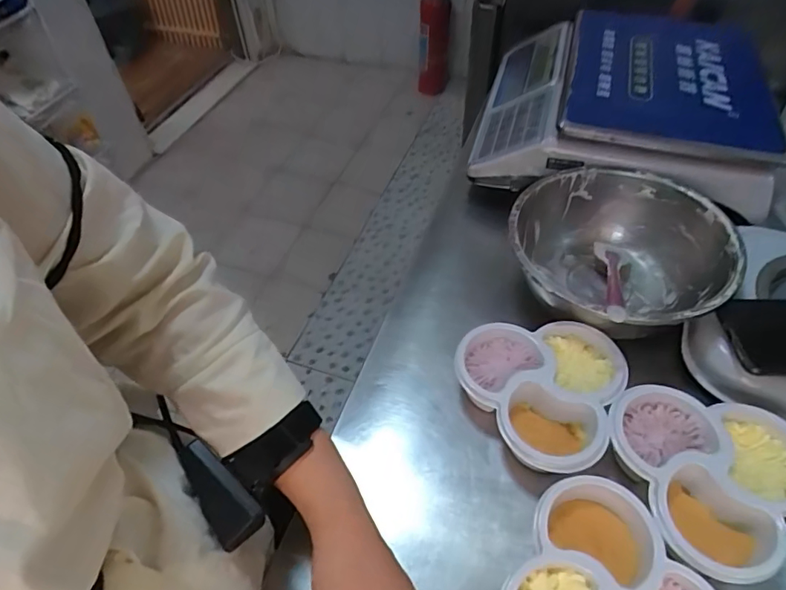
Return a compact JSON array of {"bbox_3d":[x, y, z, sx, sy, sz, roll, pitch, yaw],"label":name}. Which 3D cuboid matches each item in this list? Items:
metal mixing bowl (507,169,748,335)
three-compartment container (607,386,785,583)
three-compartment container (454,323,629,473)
[{"bbox_3d":[0.221,-0.032,0.507,0.200,0.090,0.199,-1,51,1],"label":"metal mixing bowl"},{"bbox_3d":[0.238,0.142,0.376,0.146,0.040,0.136,13,53,13],"label":"three-compartment container"},{"bbox_3d":[0.124,0.080,0.438,0.130,0.050,0.137,-1,51,1],"label":"three-compartment container"}]

